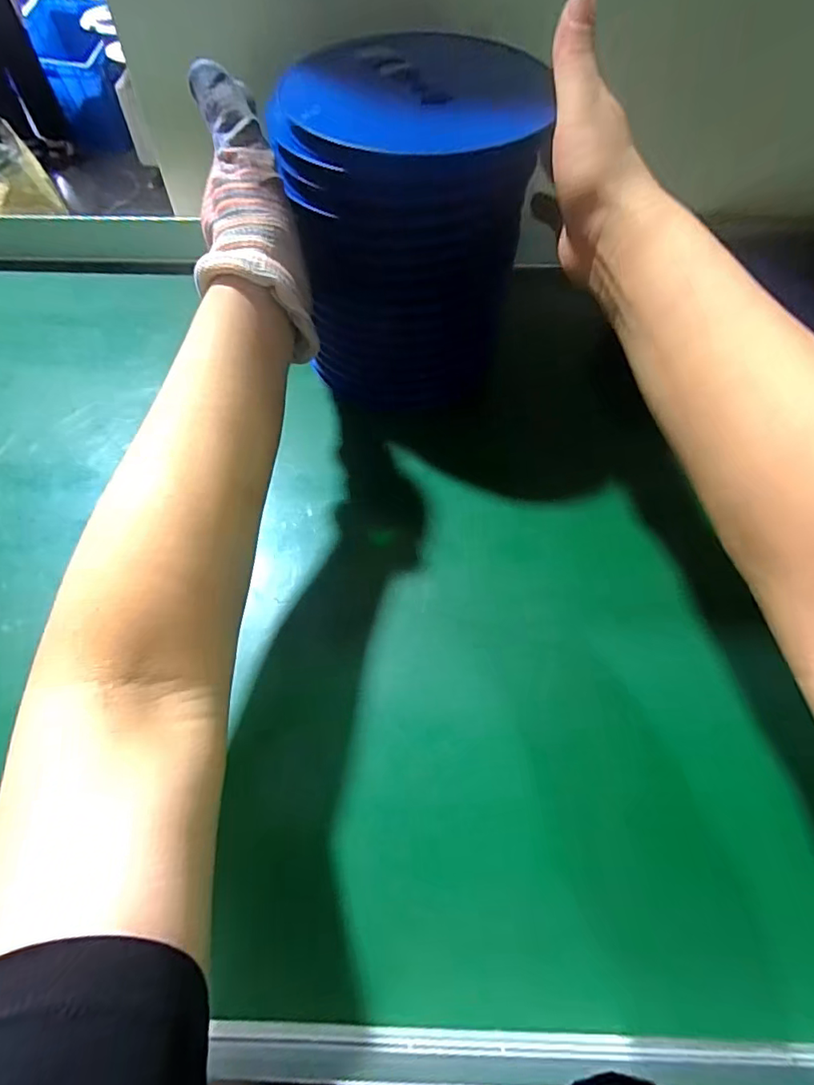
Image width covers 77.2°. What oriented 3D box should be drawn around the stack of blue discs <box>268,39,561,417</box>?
[{"bbox_3d":[0.003,-0.224,0.383,0.158,0.181,0.164,9,60,2],"label":"stack of blue discs"}]

